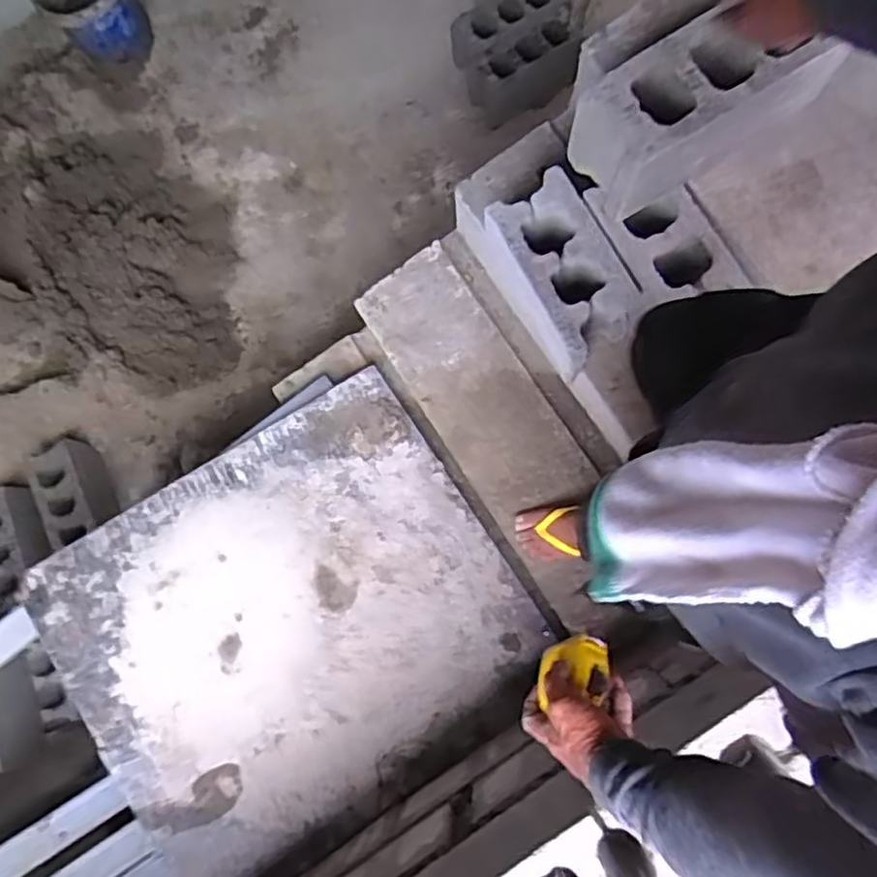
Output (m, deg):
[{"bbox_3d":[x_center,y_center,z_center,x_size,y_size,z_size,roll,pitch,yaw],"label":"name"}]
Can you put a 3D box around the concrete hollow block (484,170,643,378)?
[{"bbox_3d":[0.228,-0.303,1.272,0.171,0.151,0.311,-34,80,-1],"label":"concrete hollow block"}]

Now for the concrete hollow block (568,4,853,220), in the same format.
[{"bbox_3d":[0.418,-0.555,1.144,0.381,0.222,0.161,-30,81,-7],"label":"concrete hollow block"}]

